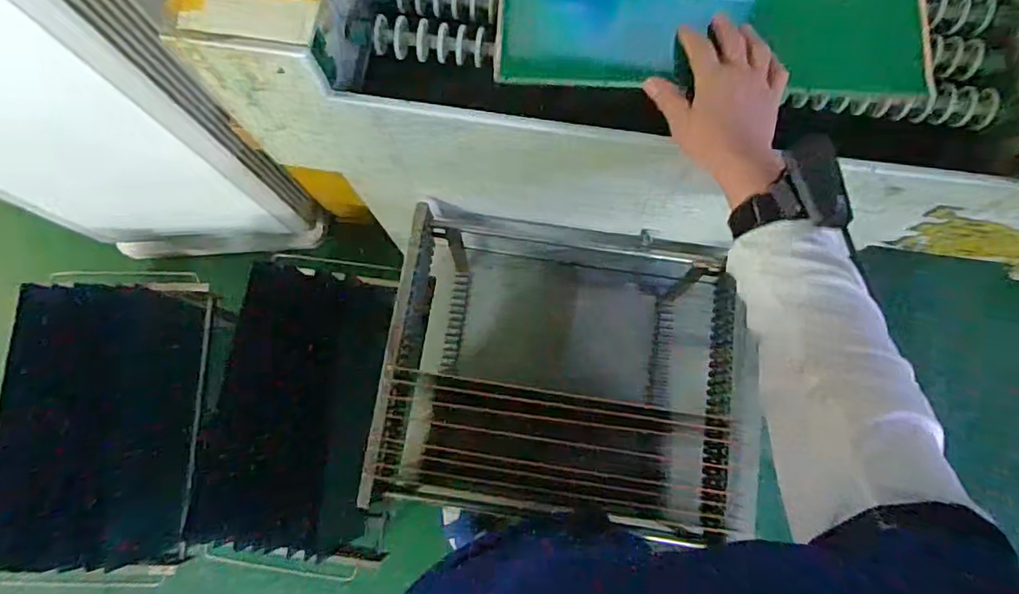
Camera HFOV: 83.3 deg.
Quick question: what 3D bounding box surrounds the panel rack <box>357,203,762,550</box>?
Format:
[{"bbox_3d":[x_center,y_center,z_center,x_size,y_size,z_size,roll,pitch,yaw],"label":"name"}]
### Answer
[{"bbox_3d":[0.077,0.113,0.900,0.468,0.330,0.409,7,78,3],"label":"panel rack"}]

